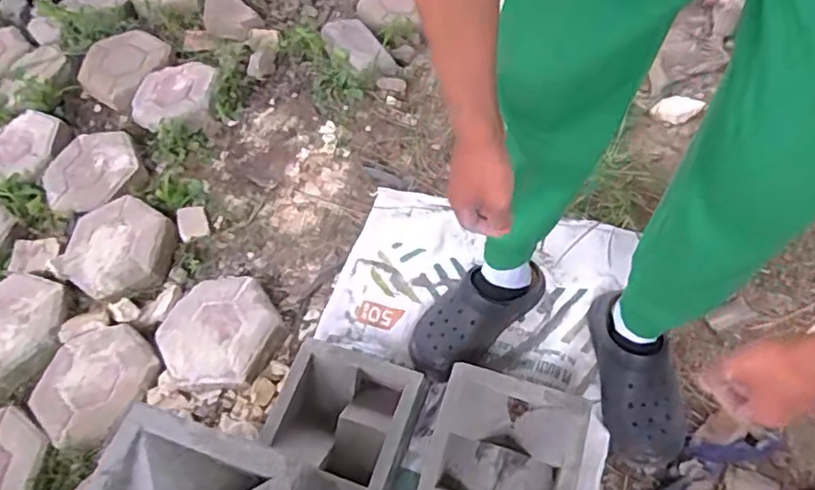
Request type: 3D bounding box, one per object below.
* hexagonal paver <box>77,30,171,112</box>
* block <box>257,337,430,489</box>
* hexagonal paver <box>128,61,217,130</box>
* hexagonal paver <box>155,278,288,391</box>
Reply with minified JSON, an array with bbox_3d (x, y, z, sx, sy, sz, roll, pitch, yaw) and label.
[{"bbox_3d":[-0.679,-0.430,1.400,0.191,0.040,0.237,11,58,12],"label":"hexagonal paver"},{"bbox_3d":[-0.101,0.267,0.892,0.203,0.095,0.201,15,59,14],"label":"block"},{"bbox_3d":[-0.530,-0.338,1.320,0.185,0.048,0.207,-5,56,1],"label":"hexagonal paver"},{"bbox_3d":[-0.320,0.150,1.004,0.191,0.045,0.204,-31,59,-16],"label":"hexagonal paver"}]

